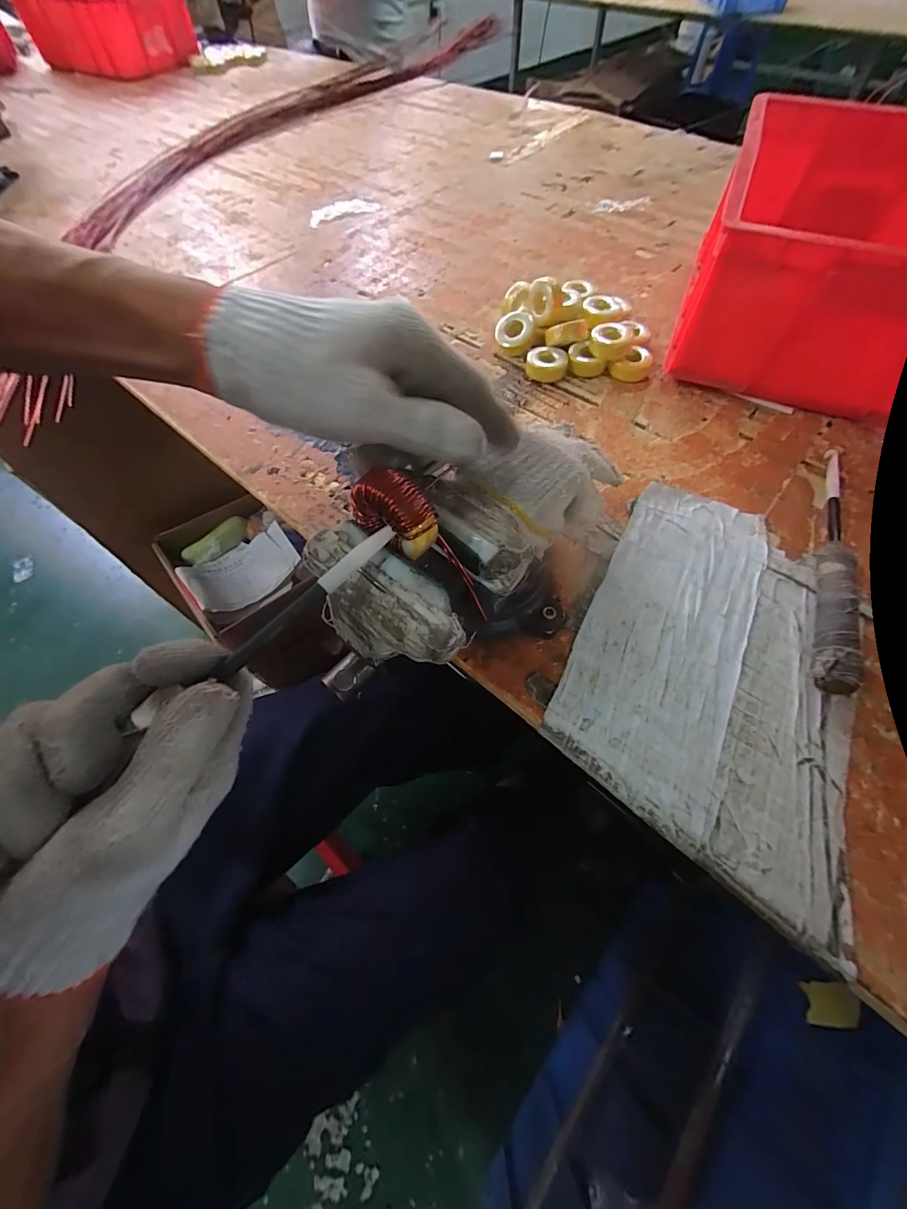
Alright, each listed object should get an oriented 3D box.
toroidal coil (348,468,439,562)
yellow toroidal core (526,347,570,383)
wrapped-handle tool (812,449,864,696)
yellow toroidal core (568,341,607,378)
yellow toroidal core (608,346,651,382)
[{"bbox_3d":[-0.032,-0.048,0.229,0.045,0.039,0.024,33,66,18],"label":"toroidal coil"},{"bbox_3d":[0.113,-0.290,0.519,0.049,0.023,0.042,18,62,10],"label":"yellow toroidal core"},{"bbox_3d":[0.329,-0.048,0.366,0.028,0.031,0.270,24,63,13],"label":"wrapped-handle tool"},{"bbox_3d":[0.159,-0.296,0.519,0.043,0.024,0.036,1,61,1],"label":"yellow toroidal core"},{"bbox_3d":[0.213,-0.284,0.513,0.042,0.025,0.038,-34,66,-17],"label":"yellow toroidal core"}]

